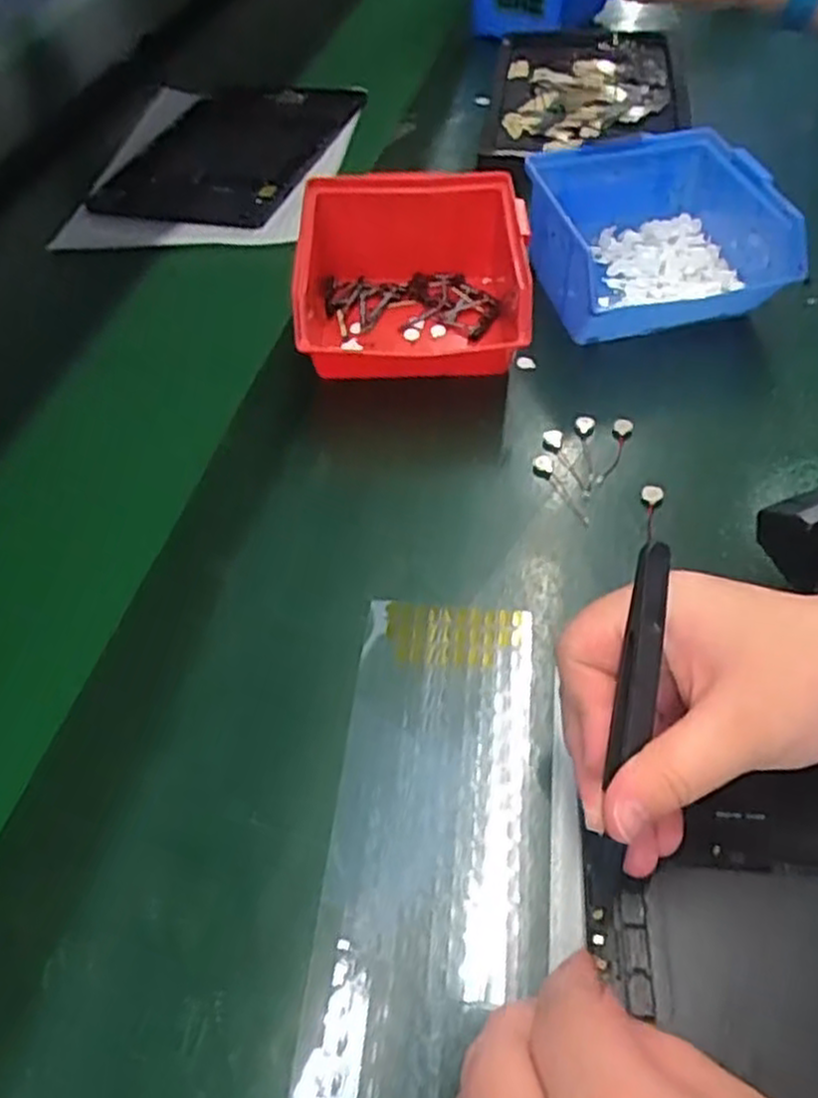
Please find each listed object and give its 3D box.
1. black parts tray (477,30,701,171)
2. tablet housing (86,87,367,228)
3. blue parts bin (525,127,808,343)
[{"bbox_3d":[0.145,-0.378,0.628,0.154,0.013,0.245,4,51,9],"label":"black parts tray"},{"bbox_3d":[-0.152,-0.337,0.637,0.169,0.017,0.225,11,53,15],"label":"tablet housing"},{"bbox_3d":[0.141,-0.183,0.456,0.124,0.069,0.126,-7,51,-2],"label":"blue parts bin"}]

